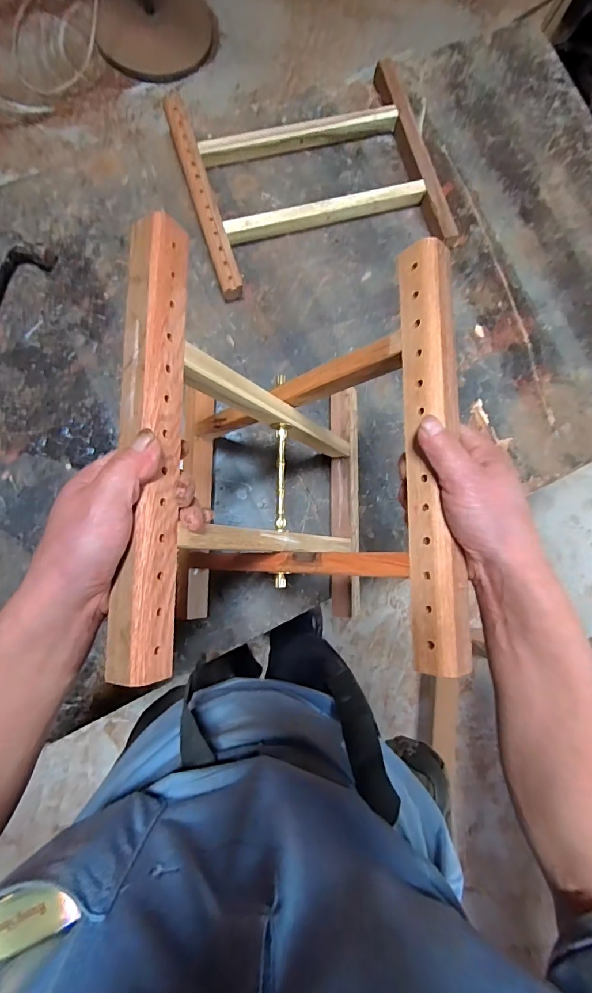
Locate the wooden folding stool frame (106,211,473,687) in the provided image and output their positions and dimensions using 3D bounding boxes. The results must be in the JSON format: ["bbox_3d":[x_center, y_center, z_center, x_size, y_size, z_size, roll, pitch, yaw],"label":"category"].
[{"bbox_3d":[-0.014,-0.021,0.445,0.243,0.297,0.316,1,82,-6],"label":"wooden folding stool frame"}]

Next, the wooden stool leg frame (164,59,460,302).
[{"bbox_3d":[0.027,-0.506,0.676,0.390,0.038,0.316,-17,85,-8],"label":"wooden stool leg frame"}]

